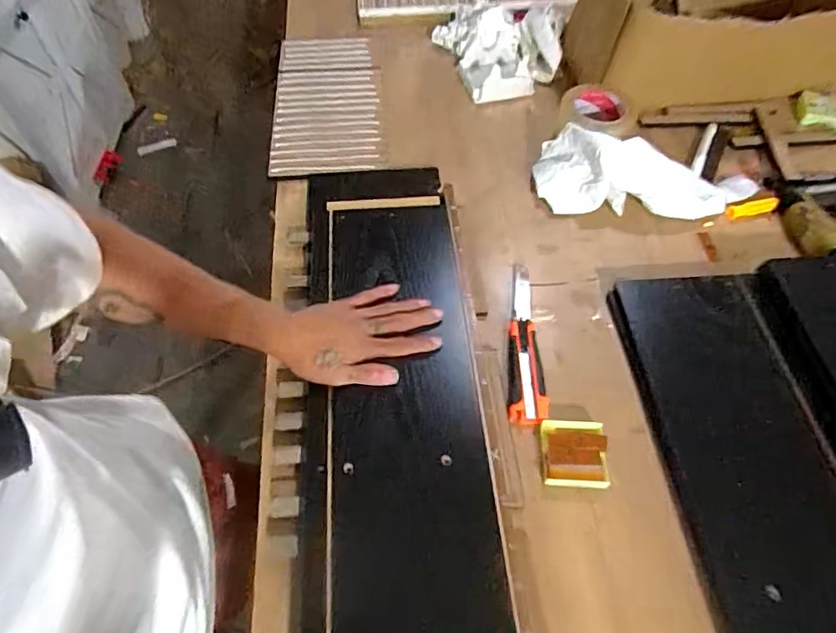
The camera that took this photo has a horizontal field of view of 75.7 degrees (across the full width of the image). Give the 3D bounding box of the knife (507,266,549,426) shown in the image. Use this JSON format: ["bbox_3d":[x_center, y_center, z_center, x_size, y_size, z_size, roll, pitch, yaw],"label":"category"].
[{"bbox_3d":[0.128,0.026,0.630,0.040,0.015,0.211,5,56,4],"label":"knife"}]

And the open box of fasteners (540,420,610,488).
[{"bbox_3d":[0.160,0.139,0.551,0.064,0.014,0.067,4,56,3],"label":"open box of fasteners"}]

